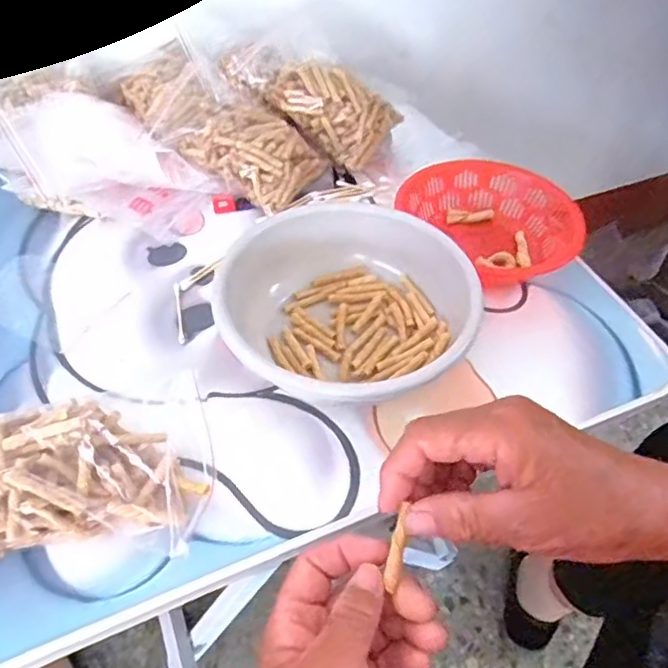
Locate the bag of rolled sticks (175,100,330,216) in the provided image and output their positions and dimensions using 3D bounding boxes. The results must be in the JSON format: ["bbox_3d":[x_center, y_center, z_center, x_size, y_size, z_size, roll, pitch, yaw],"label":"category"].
[{"bbox_3d":[-0.077,-0.189,0.607,0.121,0.055,0.098,27,52,22],"label":"bag of rolled sticks"}]

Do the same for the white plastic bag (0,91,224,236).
[{"bbox_3d":[-0.248,-0.177,0.600,0.251,0.079,0.130,25,52,20],"label":"white plastic bag"}]

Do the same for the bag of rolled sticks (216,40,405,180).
[{"bbox_3d":[-0.019,-0.253,0.631,0.199,0.062,0.083,32,52,0],"label":"bag of rolled sticks"}]

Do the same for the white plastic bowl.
[{"bbox_3d":[0.008,-0.018,0.462,0.185,0.069,0.176,0,47,-1],"label":"white plastic bowl"}]

